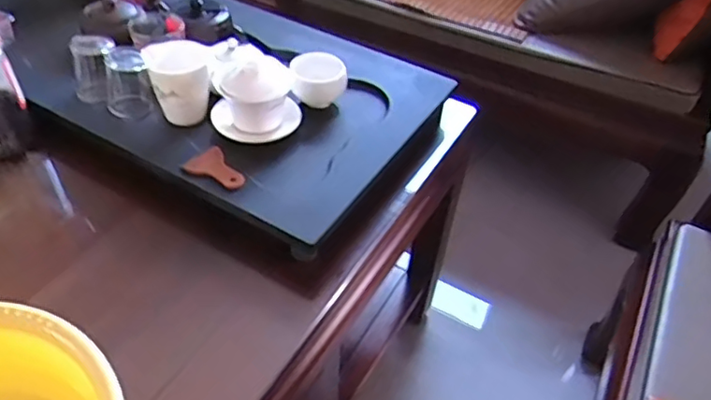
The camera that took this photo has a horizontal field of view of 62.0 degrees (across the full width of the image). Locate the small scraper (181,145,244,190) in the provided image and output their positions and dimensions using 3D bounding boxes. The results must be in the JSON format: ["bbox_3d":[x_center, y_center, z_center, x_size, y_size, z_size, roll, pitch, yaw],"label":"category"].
[{"bbox_3d":[-0.160,-0.033,0.682,0.070,0.009,0.048,34,52,26],"label":"small scraper"}]

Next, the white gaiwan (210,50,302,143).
[{"bbox_3d":[-0.127,-0.142,0.736,0.102,0.091,0.122,-6,46,-10],"label":"white gaiwan"}]

